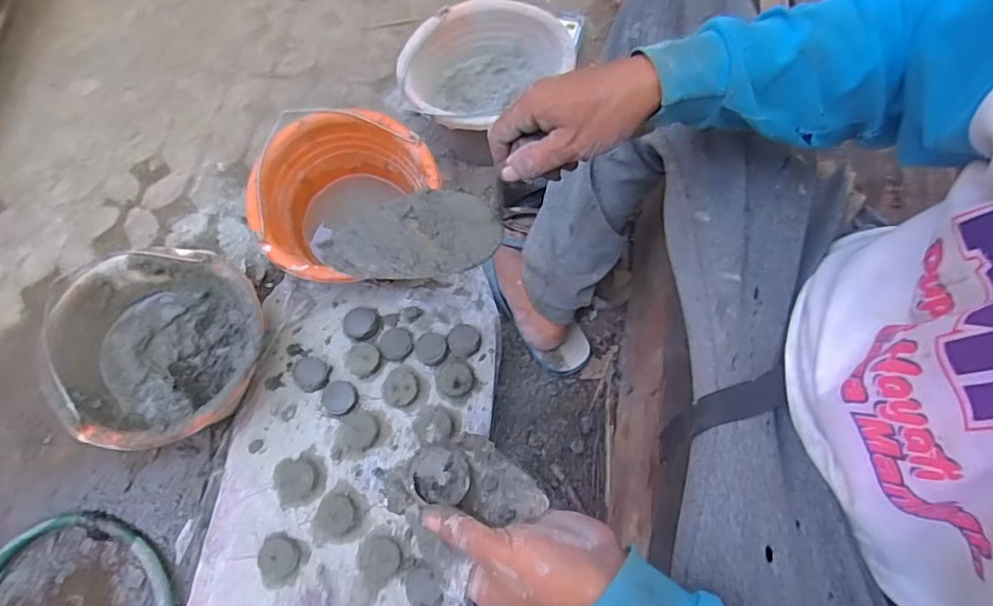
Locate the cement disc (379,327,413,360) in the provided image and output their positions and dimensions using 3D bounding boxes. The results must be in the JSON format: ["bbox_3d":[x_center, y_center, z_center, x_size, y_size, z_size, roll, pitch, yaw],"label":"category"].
[{"bbox_3d":[-0.135,0.054,0.722,0.047,0.008,0.046,0,68,1],"label":"cement disc"}]

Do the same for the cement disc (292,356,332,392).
[{"bbox_3d":[-0.243,0.093,0.703,0.046,0.016,0.044,0,68,1],"label":"cement disc"}]

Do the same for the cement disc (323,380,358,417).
[{"bbox_3d":[-0.202,0.122,0.695,0.045,0.016,0.042,0,68,1],"label":"cement disc"}]

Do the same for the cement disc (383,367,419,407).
[{"bbox_3d":[-0.124,0.107,0.696,0.044,0.018,0.051,4,68,3],"label":"cement disc"}]

